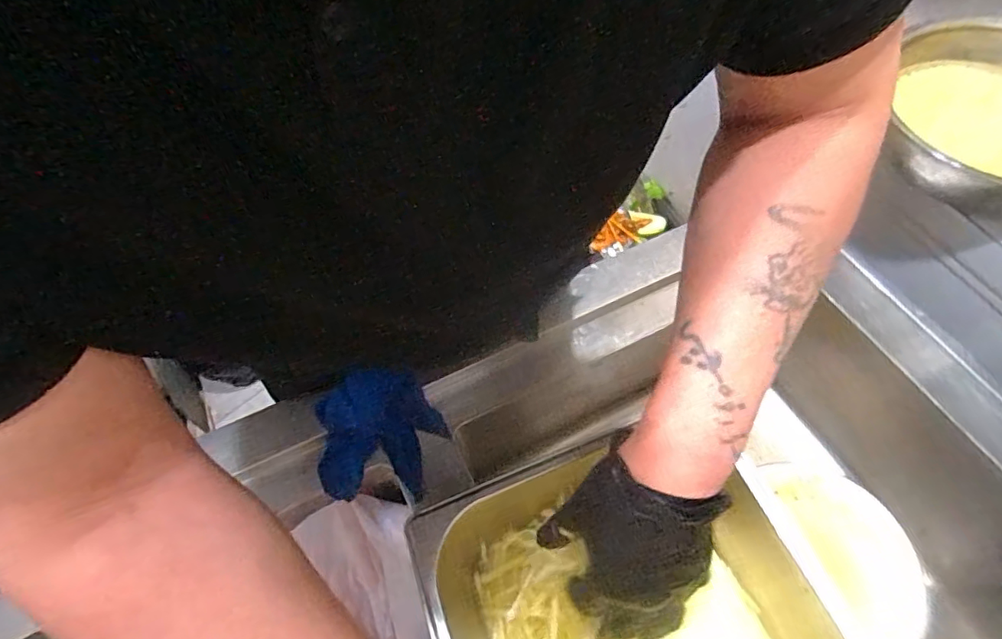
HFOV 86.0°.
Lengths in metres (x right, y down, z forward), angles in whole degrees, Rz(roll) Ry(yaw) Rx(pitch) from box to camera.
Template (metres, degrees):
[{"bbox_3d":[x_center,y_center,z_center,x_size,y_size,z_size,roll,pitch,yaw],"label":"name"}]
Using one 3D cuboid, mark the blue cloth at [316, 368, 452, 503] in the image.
[{"bbox_3d":[-0.125,0.129,0.576,0.133,0.025,0.120,-3,84,-13],"label":"blue cloth"}]

